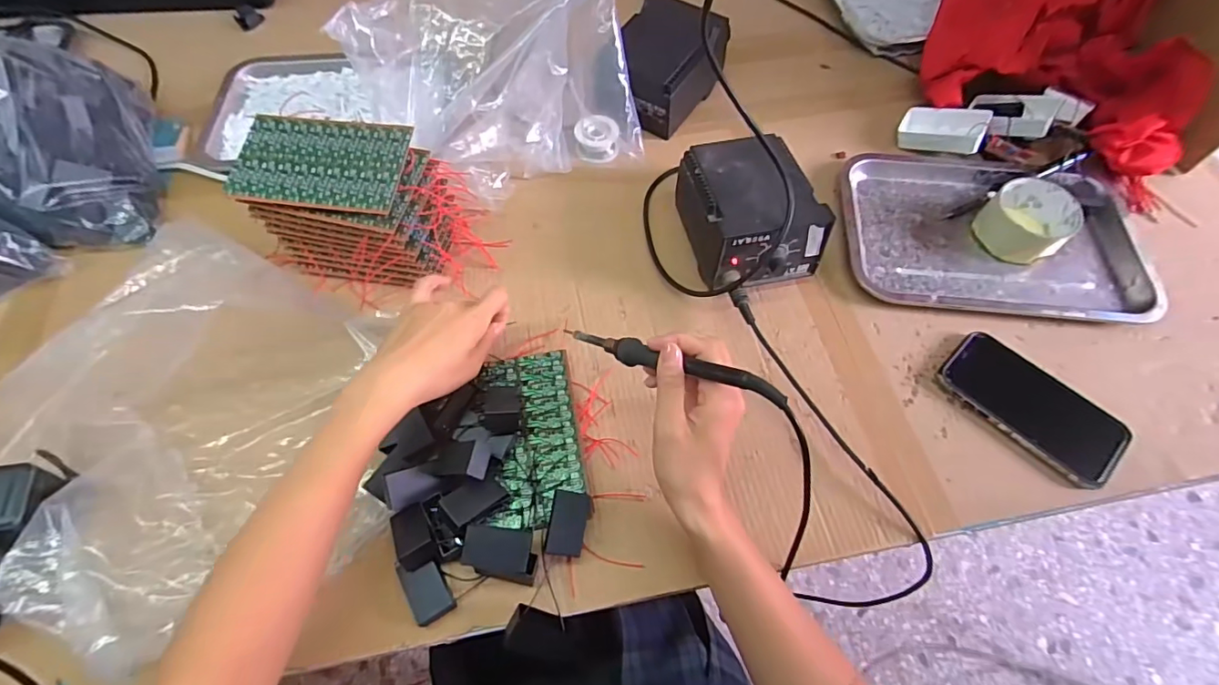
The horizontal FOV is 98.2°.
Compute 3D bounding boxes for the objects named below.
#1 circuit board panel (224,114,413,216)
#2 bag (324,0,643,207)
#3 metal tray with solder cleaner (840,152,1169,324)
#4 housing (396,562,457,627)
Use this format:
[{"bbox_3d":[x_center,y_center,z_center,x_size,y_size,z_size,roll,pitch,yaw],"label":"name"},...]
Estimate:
[{"bbox_3d":[-0.269,-0.168,0.493,0.154,0.006,0.093,6,72,3],"label":"circuit board panel"},{"bbox_3d":[-0.129,-0.290,0.584,0.278,0.175,0.201,-17,63,-9],"label":"bag"},{"bbox_3d":[0.423,-0.131,0.571,0.306,0.049,0.212,5,62,2],"label":"metal tray with solder cleaner"},{"bbox_3d":[-0.144,0.195,0.415,0.030,0.015,0.046,-23,66,-29],"label":"housing"}]

